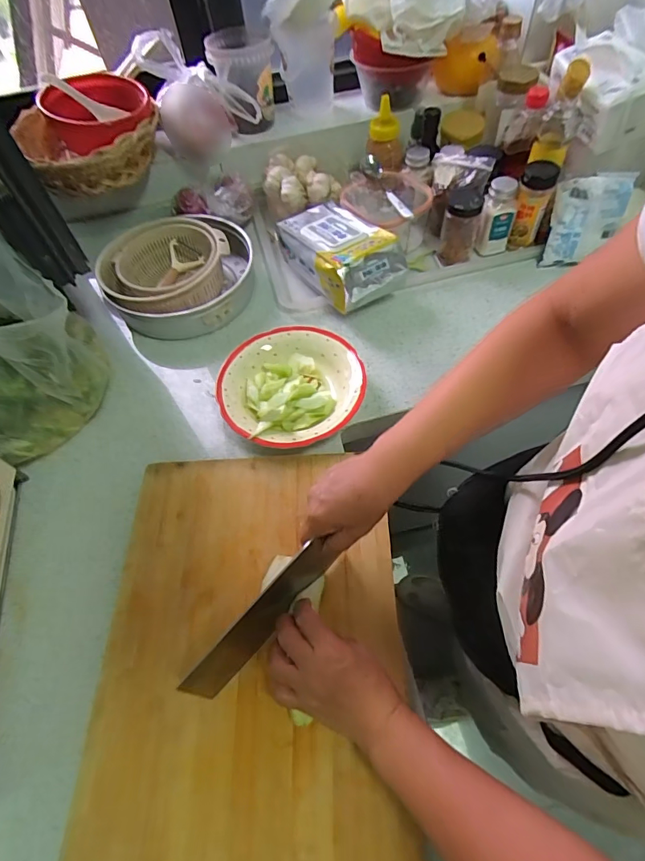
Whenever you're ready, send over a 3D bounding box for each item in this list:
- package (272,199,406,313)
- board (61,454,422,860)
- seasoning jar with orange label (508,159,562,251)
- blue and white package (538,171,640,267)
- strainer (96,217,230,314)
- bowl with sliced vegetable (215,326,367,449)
[{"bbox_3d":[0.024,-0.293,0.730,0.119,0.103,0.233,-30,63,-13],"label":"package"},{"bbox_3d":[-0.074,0.235,0.467,0.308,0.036,0.448,-2,60,2],"label":"board"},{"bbox_3d":[0.344,-0.368,0.731,0.052,0.131,0.052,-2,60,3],"label":"seasoning jar with orange label"},{"bbox_3d":[0.418,-0.330,0.697,0.099,0.137,0.029,15,33,24],"label":"blue and white package"},{"bbox_3d":[-0.258,-0.265,0.741,0.195,0.071,0.213,32,67,20],"label":"strainer"},{"bbox_3d":[-0.045,-0.061,0.627,0.196,0.053,0.196,-2,60,3],"label":"bowl with sliced vegetable"}]

